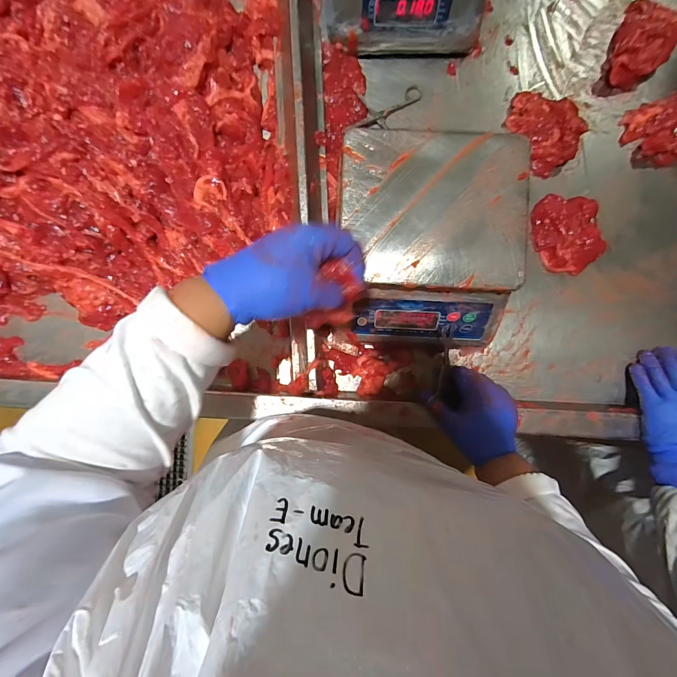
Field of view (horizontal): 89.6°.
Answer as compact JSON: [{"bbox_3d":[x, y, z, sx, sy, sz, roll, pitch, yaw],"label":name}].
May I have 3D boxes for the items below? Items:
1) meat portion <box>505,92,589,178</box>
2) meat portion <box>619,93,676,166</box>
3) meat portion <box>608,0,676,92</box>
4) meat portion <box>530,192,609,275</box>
[{"bbox_3d":[0.310,-0.318,0.511,0.088,0.039,0.128,-26,90,-1],"label":"meat portion"},{"bbox_3d":[0.498,-0.320,0.510,0.122,0.035,0.118,7,92,-2],"label":"meat portion"},{"bbox_3d":[0.459,-0.439,0.513,0.075,0.036,0.123,18,91,-2],"label":"meat portion"},{"bbox_3d":[0.339,-0.157,0.507,0.085,0.029,0.117,-8,92,-1],"label":"meat portion"}]

